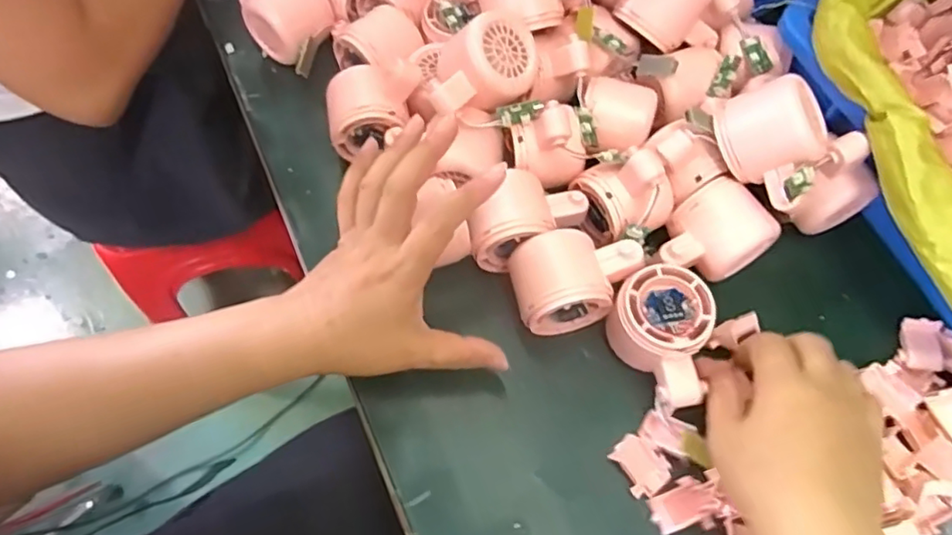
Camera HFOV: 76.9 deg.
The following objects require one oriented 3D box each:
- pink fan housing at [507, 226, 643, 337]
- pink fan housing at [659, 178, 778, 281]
[{"bbox_3d":[0.062,0.007,0.389,0.078,0.049,0.051,-12,65,-6],"label":"pink fan housing"},{"bbox_3d":[0.157,-0.020,0.400,0.067,0.045,0.056,-28,68,-13],"label":"pink fan housing"}]

